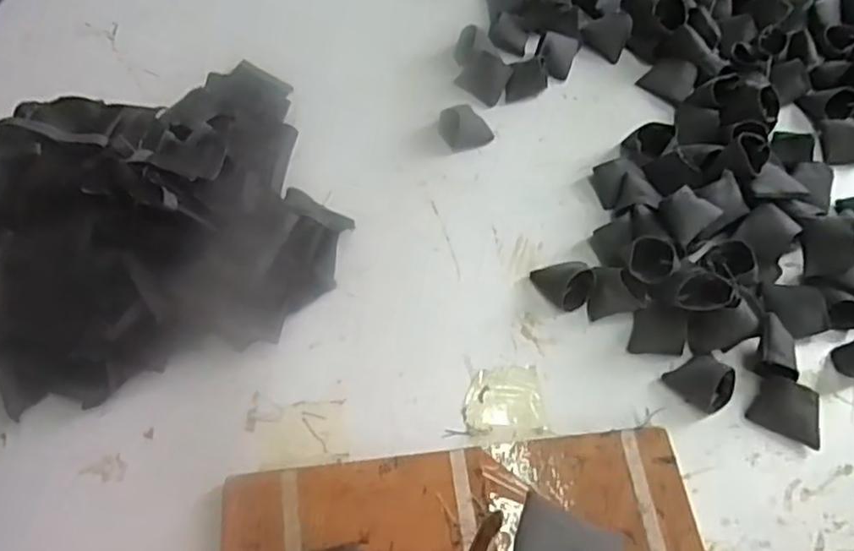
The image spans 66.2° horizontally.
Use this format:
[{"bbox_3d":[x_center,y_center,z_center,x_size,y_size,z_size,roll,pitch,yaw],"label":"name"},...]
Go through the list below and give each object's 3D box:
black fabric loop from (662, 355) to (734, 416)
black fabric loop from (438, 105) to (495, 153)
[{"bbox_3d":[0.182,0.068,0.427,0.035,0.027,0.036,1,59,-2],"label":"black fabric loop"},{"bbox_3d":[0.031,-0.123,0.544,0.039,0.016,0.036,-22,62,-15],"label":"black fabric loop"}]

